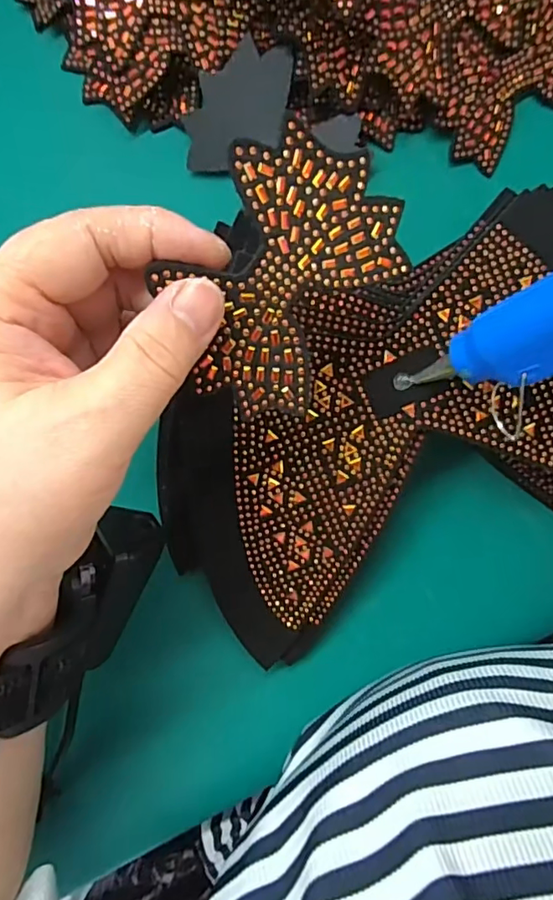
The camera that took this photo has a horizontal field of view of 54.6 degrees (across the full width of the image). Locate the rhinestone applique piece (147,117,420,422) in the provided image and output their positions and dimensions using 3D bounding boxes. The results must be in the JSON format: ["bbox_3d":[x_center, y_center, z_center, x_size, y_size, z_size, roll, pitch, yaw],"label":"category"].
[{"bbox_3d":[0.001,-0.051,0.162,0.058,0.004,0.078,33,100,-23],"label":"rhinestone applique piece"}]

